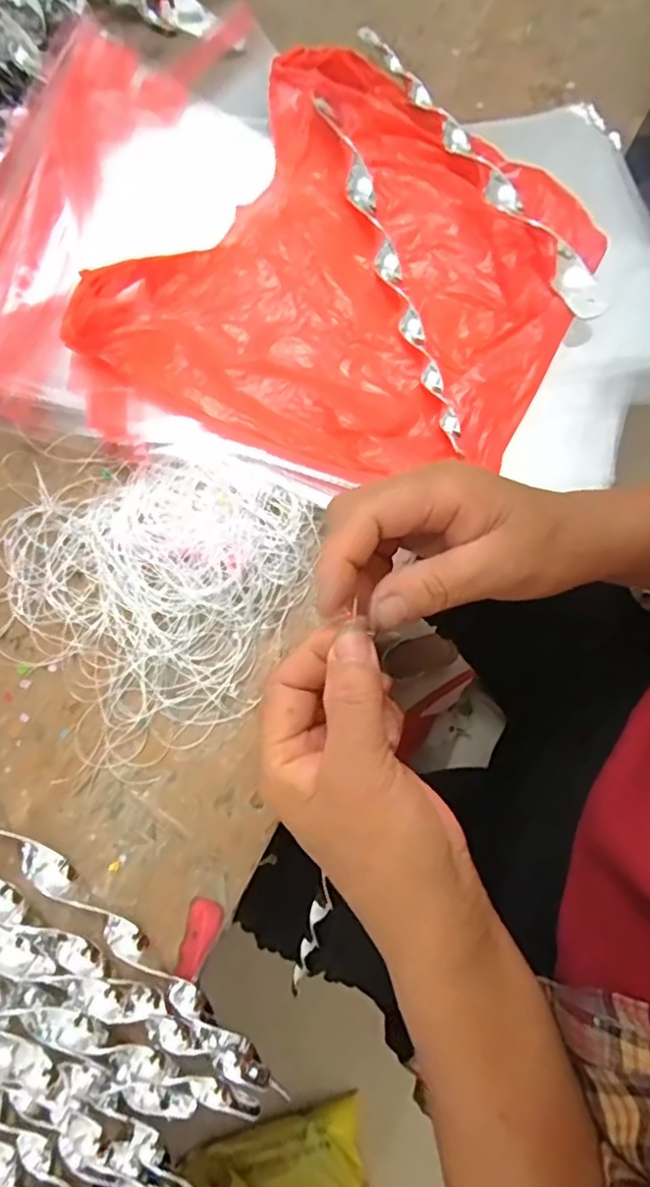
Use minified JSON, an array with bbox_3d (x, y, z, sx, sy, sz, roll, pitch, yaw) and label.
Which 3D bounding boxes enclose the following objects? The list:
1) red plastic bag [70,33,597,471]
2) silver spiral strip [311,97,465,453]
[{"bbox_3d":[0.025,-0.211,0.398,0.267,0.028,0.286,32,80,8],"label":"red plastic bag"},{"bbox_3d":[0.043,-0.226,0.411,0.021,0.019,0.294,-17,77,-3],"label":"silver spiral strip"}]

